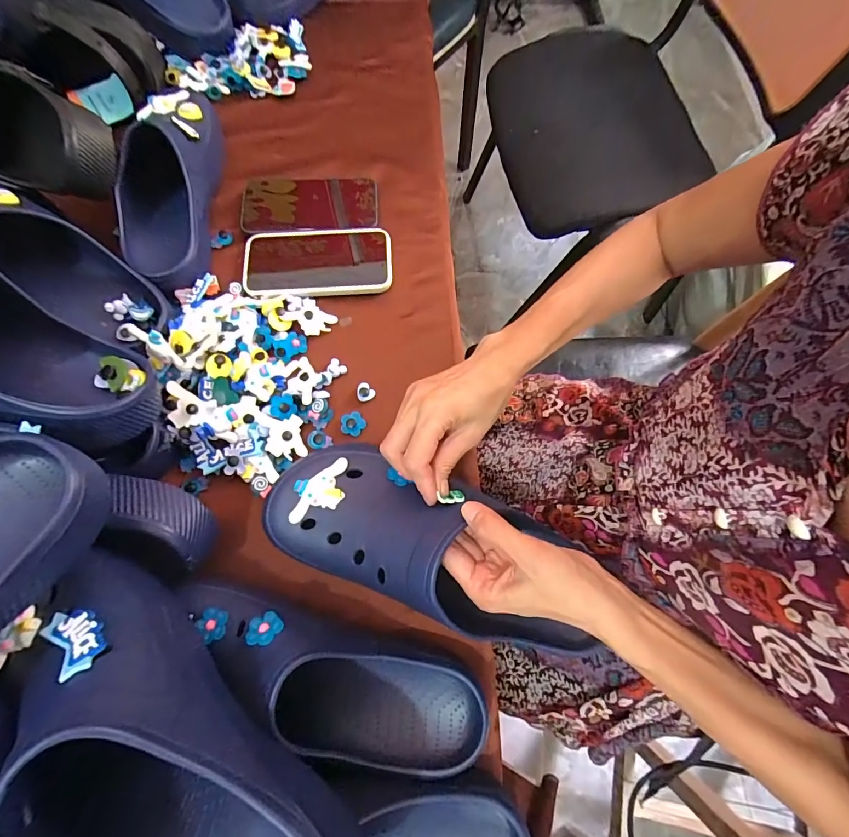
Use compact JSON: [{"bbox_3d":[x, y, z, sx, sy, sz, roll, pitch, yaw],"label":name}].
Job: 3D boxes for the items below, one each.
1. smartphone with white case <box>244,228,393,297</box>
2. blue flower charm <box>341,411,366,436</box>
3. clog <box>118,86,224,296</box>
[{"bbox_3d":[-0.121,-0.180,0.466,0.167,0.013,0.087,-2,73,-3],"label":"smartphone with white case"},{"bbox_3d":[-0.073,0.006,0.411,0.024,0.004,0.025,1,73,-2],"label":"blue flower charm"},{"bbox_3d":[-0.282,-0.266,0.451,0.091,0.084,0.248,1,73,-2],"label":"clog"}]

